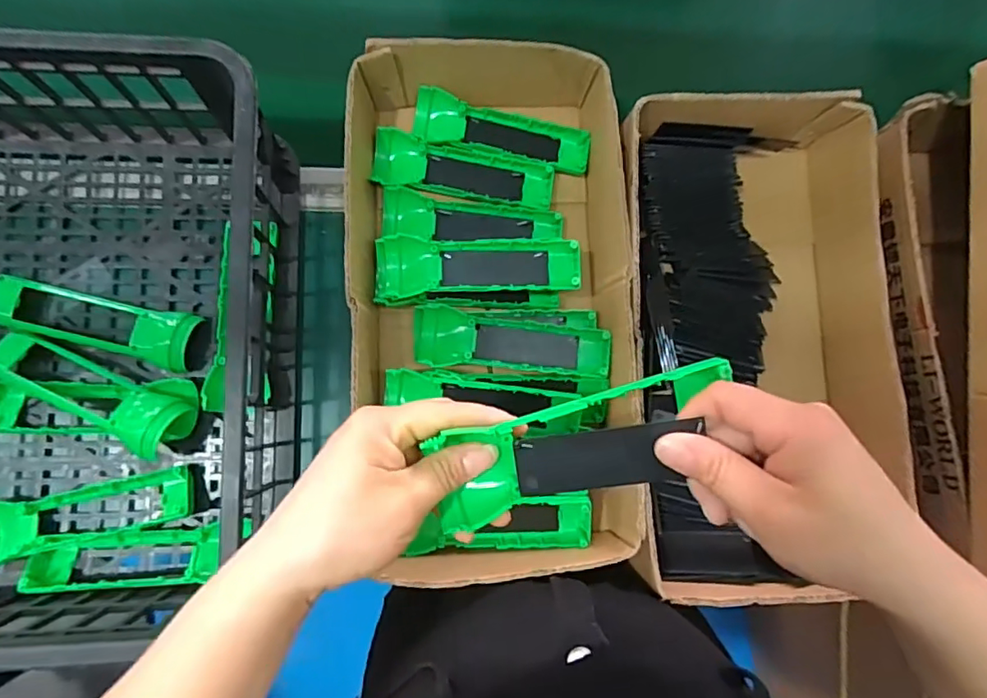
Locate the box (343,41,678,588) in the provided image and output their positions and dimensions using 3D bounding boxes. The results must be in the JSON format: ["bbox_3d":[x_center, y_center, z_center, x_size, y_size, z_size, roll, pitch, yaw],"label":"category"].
[{"bbox_3d":[0.003,-0.041,0.479,0.237,0.083,0.432,-7,85,-8],"label":"box"}]

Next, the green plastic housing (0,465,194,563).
[{"bbox_3d":[-0.328,0.134,0.445,0.166,0.033,0.049,-10,86,-8],"label":"green plastic housing"}]

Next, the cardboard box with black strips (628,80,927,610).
[{"bbox_3d":[0.229,-0.015,0.522,0.228,0.125,0.423,-1,83,-6],"label":"cardboard box with black strips"}]

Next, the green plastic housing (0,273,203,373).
[{"bbox_3d":[-0.332,-0.025,0.461,0.162,0.035,0.048,16,83,-5],"label":"green plastic housing"}]

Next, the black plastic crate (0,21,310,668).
[{"bbox_3d":[-0.466,-0.004,0.390,0.616,0.132,0.394,-2,85,-7],"label":"black plastic crate"}]

